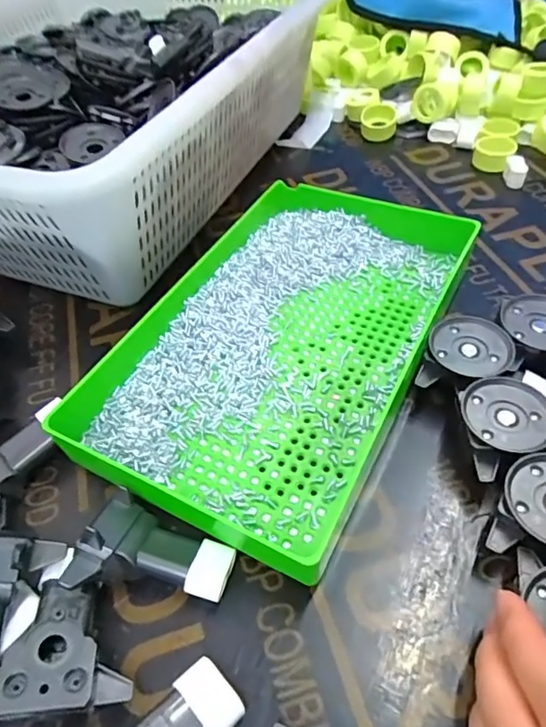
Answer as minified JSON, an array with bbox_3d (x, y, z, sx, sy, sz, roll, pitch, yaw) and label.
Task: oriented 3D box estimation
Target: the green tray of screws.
[{"bbox_3d":[0.005,-0.018,0.303,0.155,0.035,0.239,20,54,21],"label":"green tray of screws"}]

